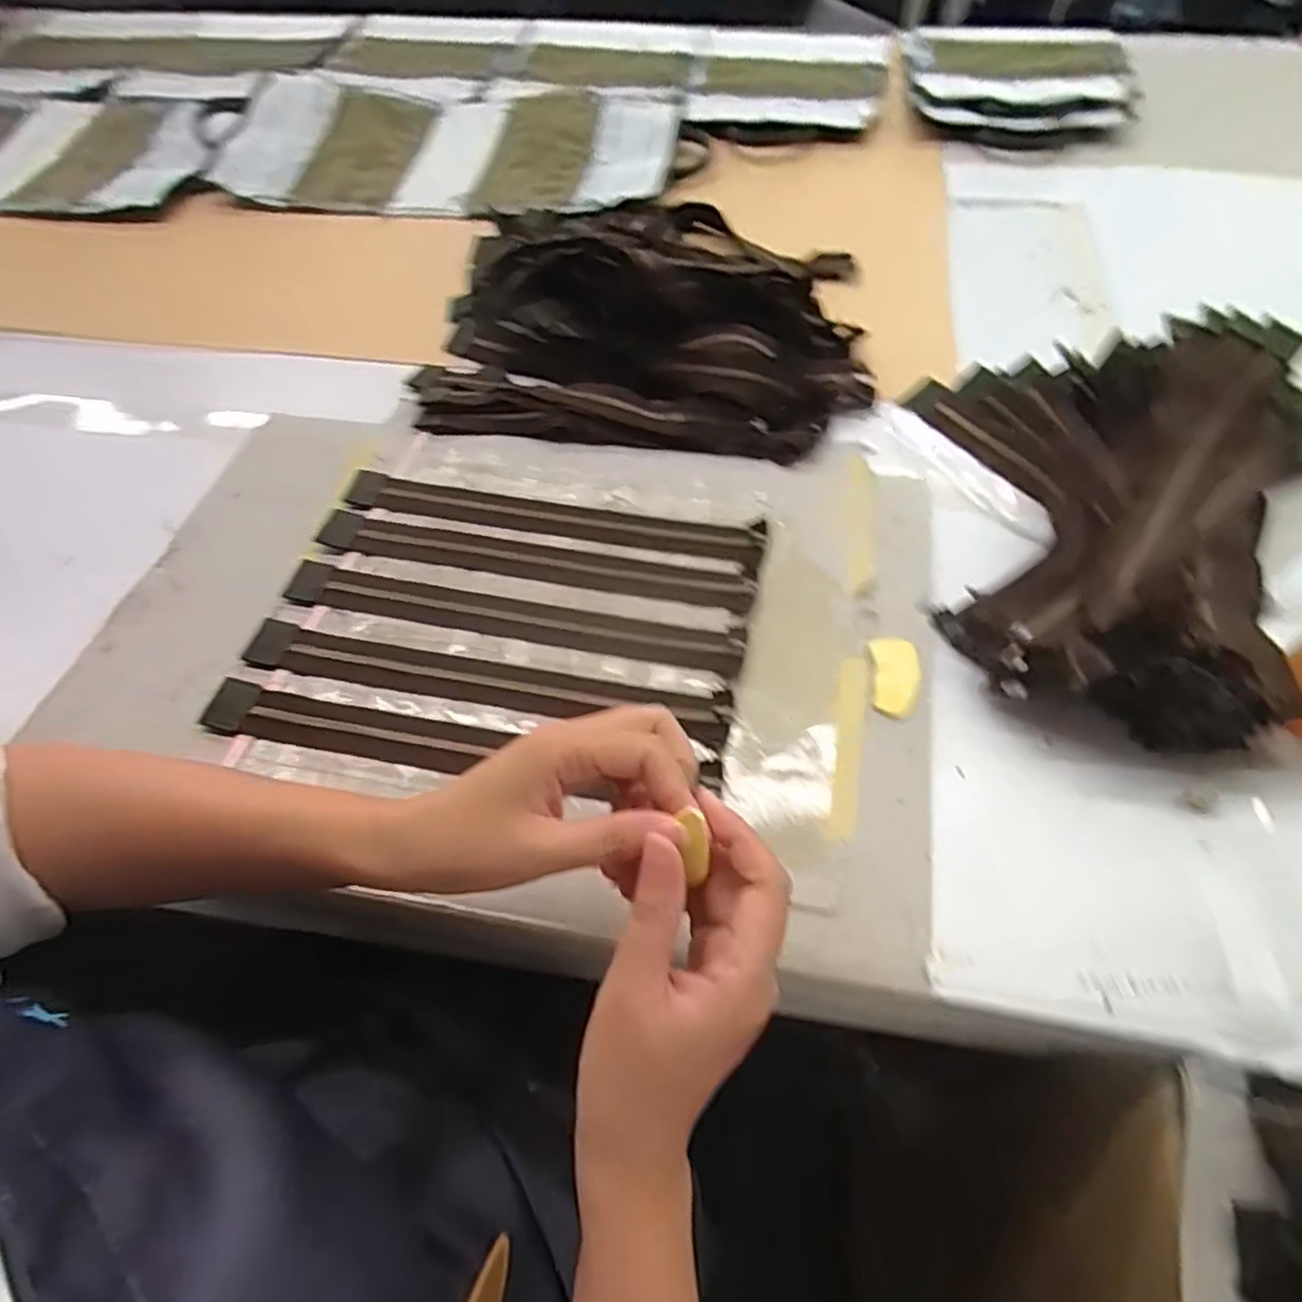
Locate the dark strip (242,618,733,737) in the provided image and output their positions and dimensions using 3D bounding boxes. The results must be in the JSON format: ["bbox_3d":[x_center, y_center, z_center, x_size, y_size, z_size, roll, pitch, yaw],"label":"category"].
[{"bbox_3d":[-0.106,0.019,0.466,0.310,0.013,0.034,8,57,8],"label":"dark strip"}]

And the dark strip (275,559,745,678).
[{"bbox_3d":[-0.095,-0.025,0.494,0.312,0.012,0.035,10,57,8],"label":"dark strip"}]

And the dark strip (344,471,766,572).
[{"bbox_3d":[-0.073,-0.096,0.544,0.310,0.011,0.037,9,53,6],"label":"dark strip"}]

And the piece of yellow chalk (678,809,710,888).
[{"bbox_3d":[0.018,0.081,0.293,0.010,0.008,0.030,-9,100,-2],"label":"piece of yellow chalk"}]

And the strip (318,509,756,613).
[{"bbox_3d":[-0.081,-0.065,0.524,0.305,0.012,0.036,9,58,6],"label":"strip"}]

